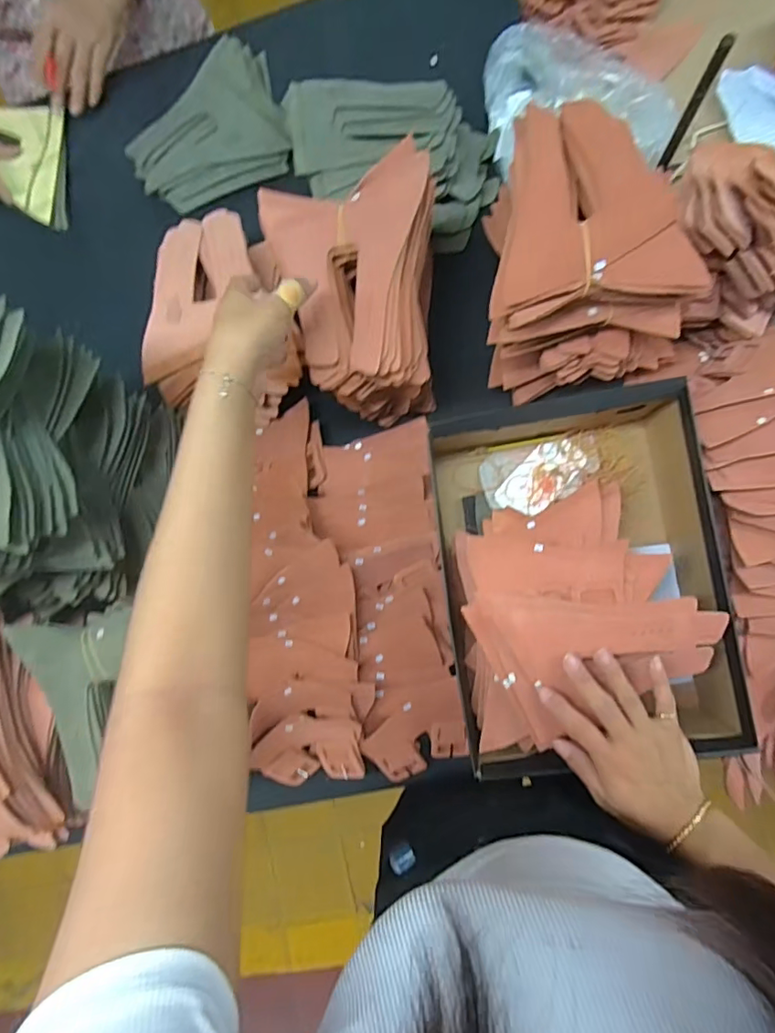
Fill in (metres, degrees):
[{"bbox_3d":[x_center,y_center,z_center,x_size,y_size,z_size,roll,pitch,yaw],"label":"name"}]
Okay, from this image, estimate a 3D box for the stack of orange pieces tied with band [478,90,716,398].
[{"bbox_3d":[0.188,-0.251,0.513,0.189,0.164,0.209,-6,86,7],"label":"stack of orange pieces tied with band"}]

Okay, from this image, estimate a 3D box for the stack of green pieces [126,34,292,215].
[{"bbox_3d":[-0.237,-0.501,0.674,0.199,0.025,0.183,-21,84,6],"label":"stack of green pieces"}]

